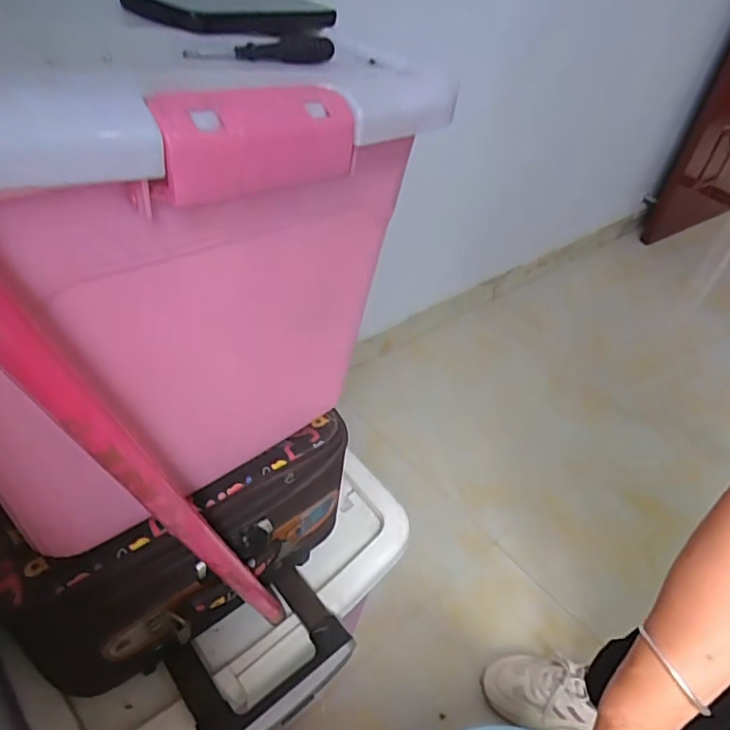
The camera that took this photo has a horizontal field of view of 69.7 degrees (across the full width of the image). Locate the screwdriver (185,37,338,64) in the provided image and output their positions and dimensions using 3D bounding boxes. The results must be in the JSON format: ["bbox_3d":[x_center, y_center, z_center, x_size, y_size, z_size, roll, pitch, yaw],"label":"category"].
[{"bbox_3d":[-0.064,-0.197,0.329,0.111,0.015,0.013,-20,48,-27],"label":"screwdriver"}]

